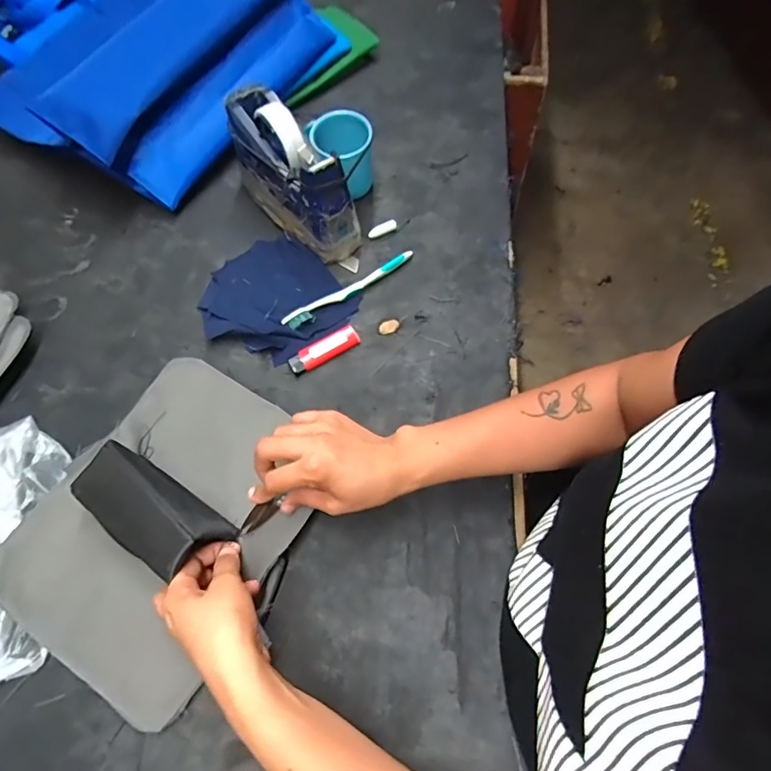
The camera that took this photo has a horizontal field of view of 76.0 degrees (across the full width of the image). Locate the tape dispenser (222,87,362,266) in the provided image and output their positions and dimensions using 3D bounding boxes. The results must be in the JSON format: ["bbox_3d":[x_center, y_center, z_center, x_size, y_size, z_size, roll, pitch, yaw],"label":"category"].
[{"bbox_3d":[-0.113,-0.253,0.589,0.068,0.117,0.200,-36,67,-17],"label":"tape dispenser"}]

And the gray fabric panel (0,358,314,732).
[{"bbox_3d":[-0.194,0.112,0.422,0.222,0.073,0.271,30,66,16],"label":"gray fabric panel"}]

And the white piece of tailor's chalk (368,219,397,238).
[{"bbox_3d":[-0.004,-0.198,0.620,0.037,0.015,0.010,-15,62,-7],"label":"white piece of tailor's chalk"}]

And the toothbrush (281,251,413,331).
[{"bbox_3d":[-0.040,-0.114,0.574,0.177,0.012,0.018,-35,66,-16],"label":"toothbrush"}]

